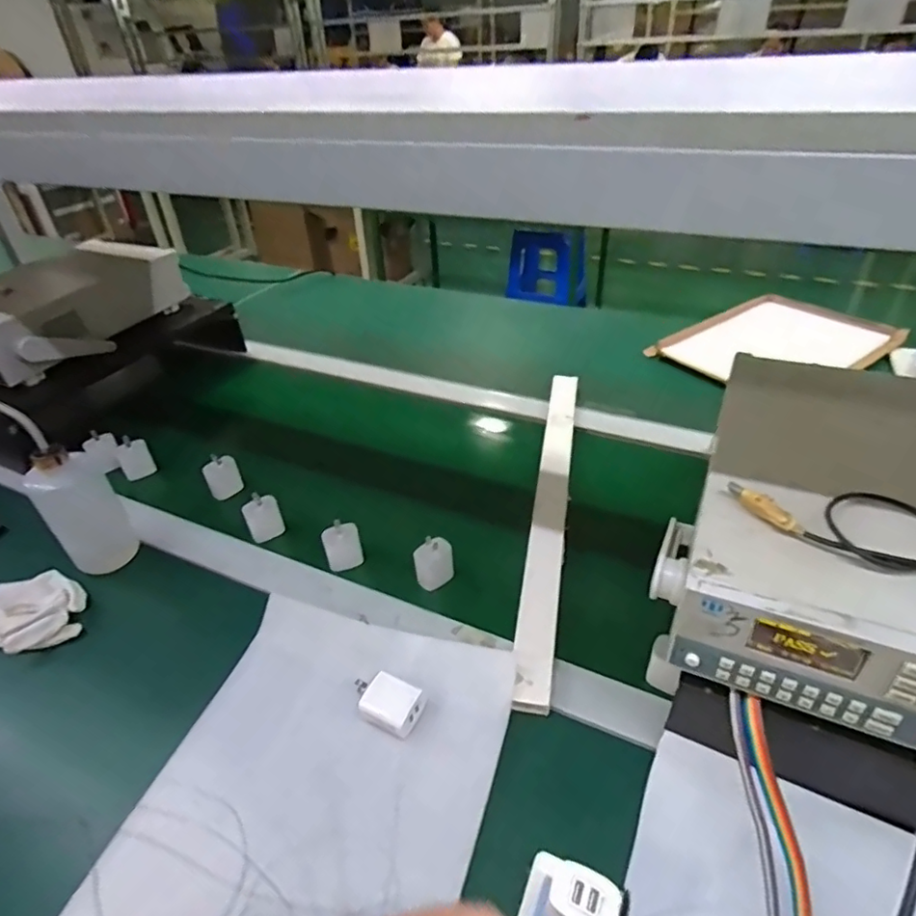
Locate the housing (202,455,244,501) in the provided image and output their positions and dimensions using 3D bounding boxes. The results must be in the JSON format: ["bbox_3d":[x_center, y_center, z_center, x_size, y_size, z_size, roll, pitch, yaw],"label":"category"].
[{"bbox_3d":[-0.332,0.027,0.804,0.044,0.062,0.016,-23,41,-24],"label":"housing"}]

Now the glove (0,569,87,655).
[{"bbox_3d":[-0.477,0.171,0.630,0.128,0.025,0.094,5,38,11],"label":"glove"}]

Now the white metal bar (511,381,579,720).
[{"bbox_3d":[0.122,0.052,0.735,0.041,0.020,0.584,5,38,11],"label":"white metal bar"}]

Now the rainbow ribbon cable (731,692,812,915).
[{"bbox_3d":[0.201,0.269,0.388,0.069,0.021,0.196,3,70,8],"label":"rainbow ribbon cable"}]

